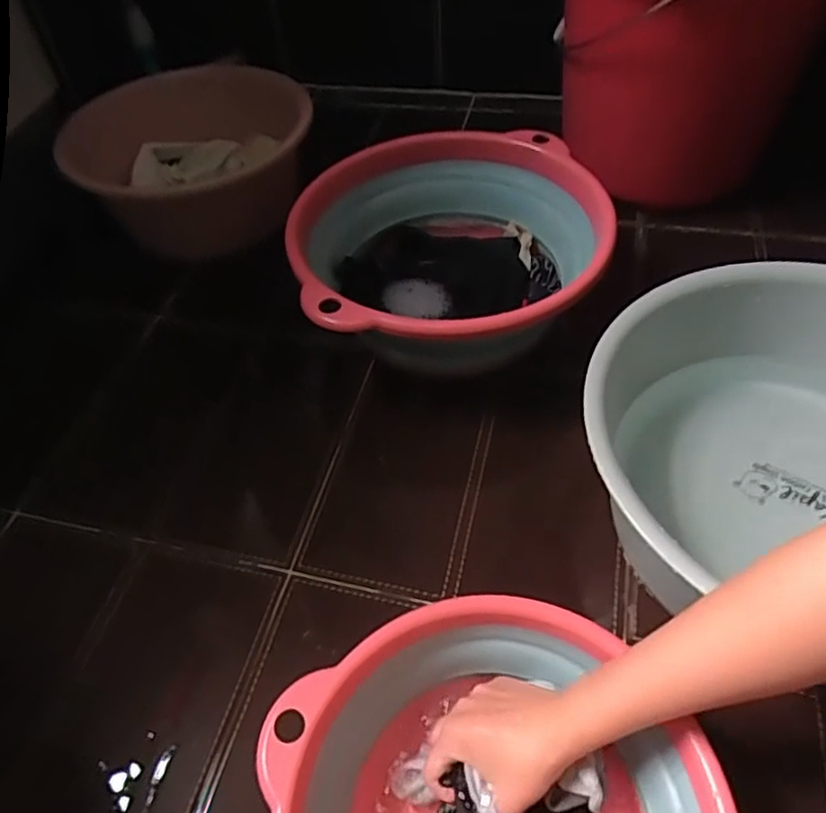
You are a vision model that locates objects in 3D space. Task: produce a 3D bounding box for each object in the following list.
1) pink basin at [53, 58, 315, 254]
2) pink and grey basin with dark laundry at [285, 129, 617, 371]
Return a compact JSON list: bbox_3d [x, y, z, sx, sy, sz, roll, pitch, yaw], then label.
[{"bbox_3d":[-0.299,-0.365,0.932,0.289,0.144,0.289,-2,54,2],"label":"pink basin"},{"bbox_3d":[0.041,-0.176,0.735,0.332,0.119,0.334,-2,54,2],"label":"pink and grey basin with dark laundry"}]

